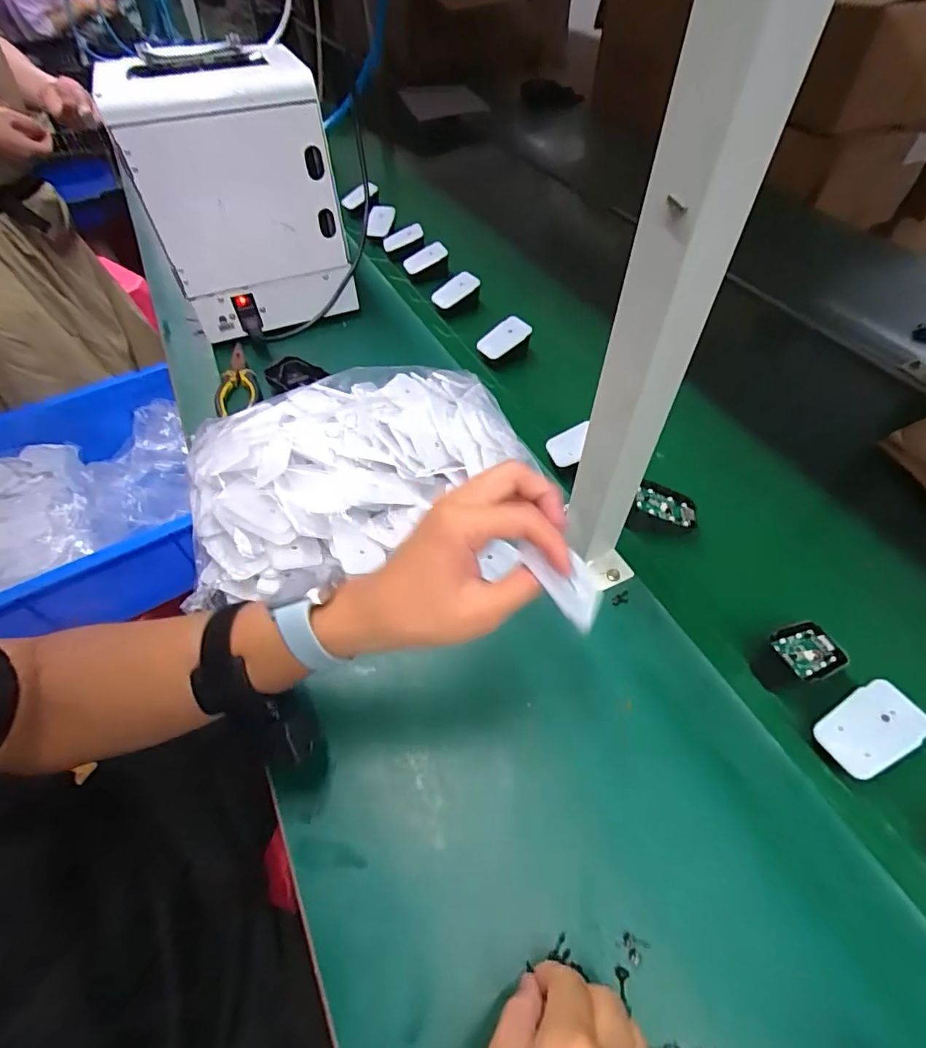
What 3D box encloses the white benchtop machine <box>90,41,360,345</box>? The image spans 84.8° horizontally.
[{"bbox_3d":[-0.271,-0.390,0.637,0.215,0.284,0.133,-20,54,-14],"label":"white benchtop machine"}]

